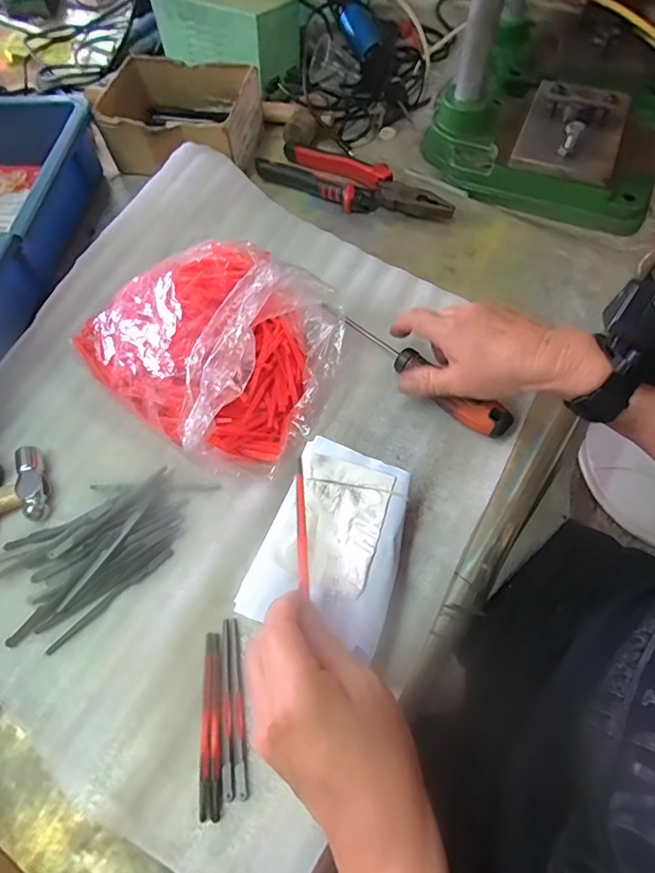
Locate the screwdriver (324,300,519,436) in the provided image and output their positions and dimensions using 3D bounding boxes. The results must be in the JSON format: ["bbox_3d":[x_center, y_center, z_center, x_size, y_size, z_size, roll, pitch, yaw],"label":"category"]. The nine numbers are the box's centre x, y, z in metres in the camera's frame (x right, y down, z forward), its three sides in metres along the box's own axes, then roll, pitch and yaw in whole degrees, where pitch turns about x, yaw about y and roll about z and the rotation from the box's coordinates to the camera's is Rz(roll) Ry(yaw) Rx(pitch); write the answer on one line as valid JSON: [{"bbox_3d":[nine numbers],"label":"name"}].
[{"bbox_3d":[0.070,-0.066,0.410,0.025,0.030,0.197,-41,65,-17],"label":"screwdriver"}]

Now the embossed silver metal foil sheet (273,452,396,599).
[{"bbox_3d":[0.006,0.055,0.318,0.059,0.012,0.086,16,65,10],"label":"embossed silver metal foil sheet"}]

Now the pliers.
[{"bbox_3d":[0.030,-0.278,0.525,0.217,0.022,0.061,26,67,14],"label":"pliers"}]

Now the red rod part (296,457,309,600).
[{"bbox_3d":[-0.015,0.050,0.269,0.005,0.005,0.073,-3,80,1],"label":"red rod part"}]

